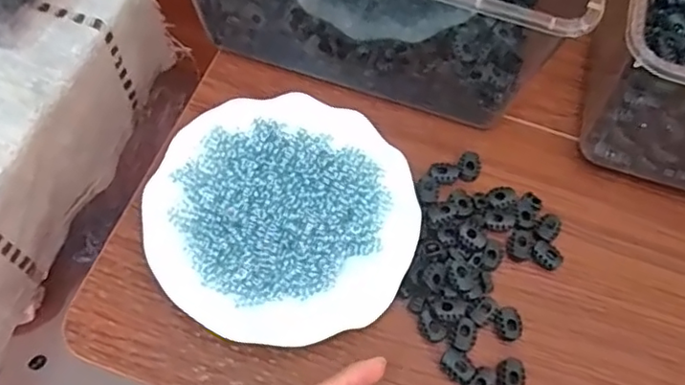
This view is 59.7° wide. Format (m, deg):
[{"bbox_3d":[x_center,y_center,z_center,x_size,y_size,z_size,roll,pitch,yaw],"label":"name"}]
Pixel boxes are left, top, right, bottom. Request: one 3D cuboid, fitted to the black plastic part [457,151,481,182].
[{"bbox_3d":[0.098,-0.020,0.460,0.017,0.004,0.027,19,64,6],"label":"black plastic part"}]

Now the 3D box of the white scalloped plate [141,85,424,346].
[{"bbox_3d":[-0.042,0.017,0.426,0.179,0.027,0.179,1,64,-3],"label":"white scalloped plate"}]

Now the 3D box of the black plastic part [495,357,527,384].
[{"bbox_3d":[0.112,0.121,0.393,0.020,0.008,0.022,29,66,10],"label":"black plastic part"}]

